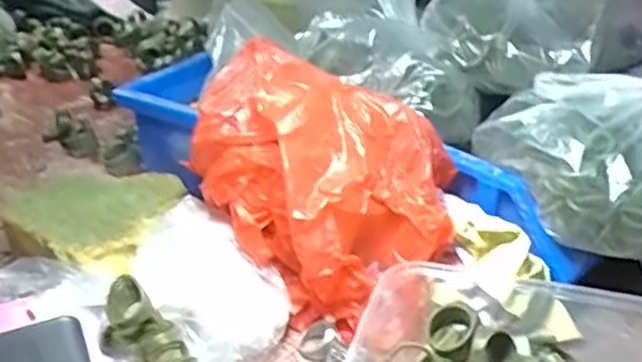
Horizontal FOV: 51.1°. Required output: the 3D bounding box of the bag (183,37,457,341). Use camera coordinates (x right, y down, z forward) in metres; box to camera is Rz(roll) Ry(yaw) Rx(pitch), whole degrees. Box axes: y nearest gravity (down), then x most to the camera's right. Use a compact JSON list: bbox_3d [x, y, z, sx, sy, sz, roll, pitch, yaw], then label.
[{"bbox_3d":[-0.003,0.013,0.384,0.150,0.137,0.106,2,30,7],"label":"bag"}]

